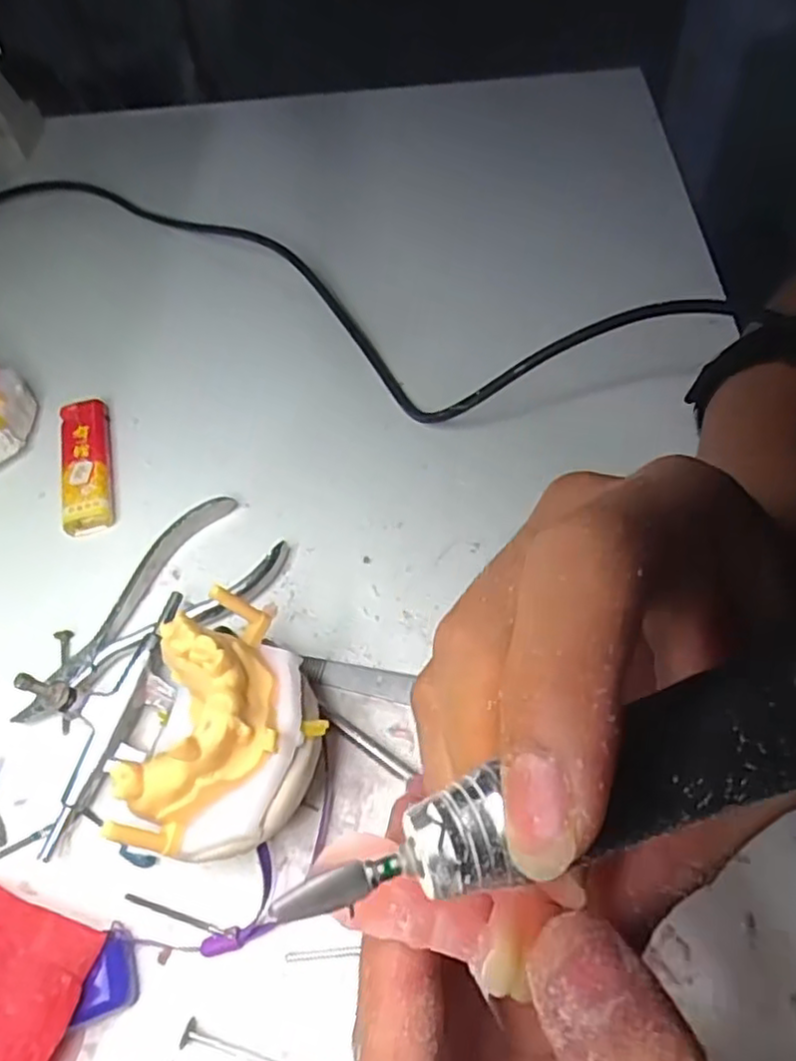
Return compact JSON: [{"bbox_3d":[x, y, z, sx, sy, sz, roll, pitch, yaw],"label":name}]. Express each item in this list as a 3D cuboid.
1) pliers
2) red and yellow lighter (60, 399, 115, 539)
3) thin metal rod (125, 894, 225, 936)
[{"bbox_3d":[-0.105,0.031,0.285,0.052,0.026,0.120,36,66,25],"label":"pliers"},{"bbox_3d":[-0.154,-0.033,0.339,0.023,0.010,0.082,-16,57,-6],"label":"red and yellow lighter"},{"bbox_3d":[-0.075,0.128,0.228,0.038,0.004,0.004,13,59,13],"label":"thin metal rod"}]

